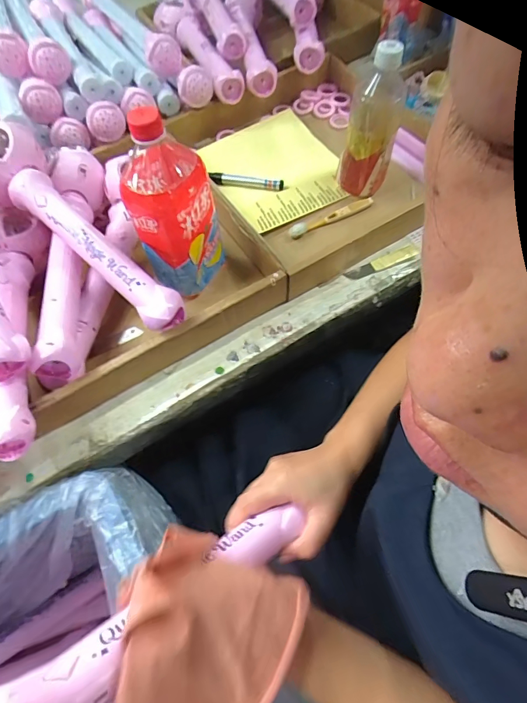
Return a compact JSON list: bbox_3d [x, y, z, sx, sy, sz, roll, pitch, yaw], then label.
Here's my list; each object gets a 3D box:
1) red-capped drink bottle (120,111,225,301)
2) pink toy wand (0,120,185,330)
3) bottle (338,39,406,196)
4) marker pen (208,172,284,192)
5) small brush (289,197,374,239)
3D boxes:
[{"bbox_3d":[-0.105,-0.166,0.456,0.093,0.204,0.101,-21,64,-8],"label":"red-capped drink bottle"},{"bbox_3d":[-0.225,-0.146,0.473,0.342,0.062,0.095,42,71,7],"label":"pink toy wand"},{"bbox_3d":[0.145,-0.297,0.531,0.065,0.177,0.057,15,65,10],"label":"bottle"},{"bbox_3d":[-0.027,-0.267,0.625,0.116,0.015,0.020,13,64,9],"label":"marker pen"},{"bbox_3d":[0.099,-0.198,0.583,0.135,0.008,0.022,-25,65,-10],"label":"small brush"}]

